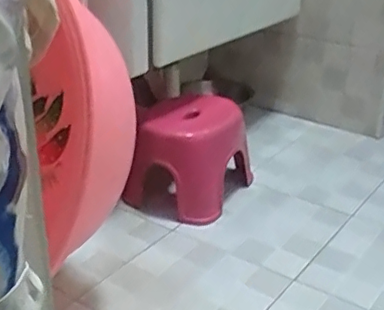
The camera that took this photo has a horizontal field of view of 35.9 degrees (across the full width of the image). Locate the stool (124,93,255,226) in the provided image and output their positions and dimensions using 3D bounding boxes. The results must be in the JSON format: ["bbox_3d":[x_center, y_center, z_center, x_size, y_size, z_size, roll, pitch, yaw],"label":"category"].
[{"bbox_3d":[-0.005,-0.010,1.411,0.233,0.222,0.257,12,27,20],"label":"stool"}]

